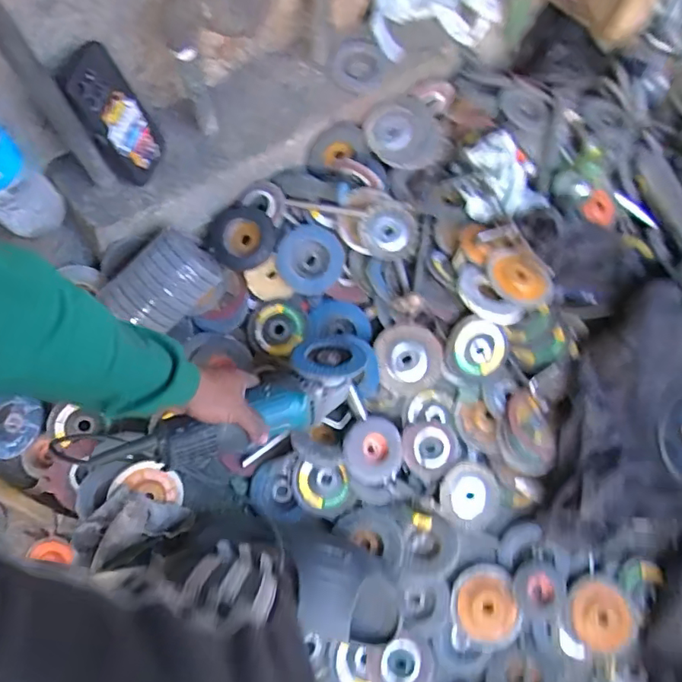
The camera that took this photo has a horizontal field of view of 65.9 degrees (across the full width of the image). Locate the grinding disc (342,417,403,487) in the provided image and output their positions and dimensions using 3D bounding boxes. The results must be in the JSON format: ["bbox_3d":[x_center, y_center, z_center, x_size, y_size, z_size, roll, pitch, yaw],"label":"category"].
[{"bbox_3d":[0.045,0.154,0.730,0.084,0.005,0.090,0,91,-13],"label":"grinding disc"}]

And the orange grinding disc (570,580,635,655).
[{"bbox_3d":[0.349,0.366,0.695,0.084,0.015,0.082,1,73,-2],"label":"orange grinding disc"}]

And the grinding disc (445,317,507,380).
[{"bbox_3d":[0.189,0.012,0.733,0.082,0.008,0.085,-1,114,-1],"label":"grinding disc"}]

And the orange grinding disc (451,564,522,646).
[{"bbox_3d":[0.194,0.355,0.706,0.087,0.013,0.093,1,73,-2],"label":"orange grinding disc"}]

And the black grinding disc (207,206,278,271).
[{"bbox_3d":[-0.145,-0.150,0.758,0.096,0.020,0.090,0,88,10],"label":"black grinding disc"}]

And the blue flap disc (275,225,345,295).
[{"bbox_3d":[-0.046,-0.118,0.769,0.095,0.009,0.096,0,91,-1],"label":"blue flap disc"}]

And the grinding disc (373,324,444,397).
[{"bbox_3d":[0.098,0.027,0.743,0.089,0.021,0.097,0,90,13],"label":"grinding disc"}]

